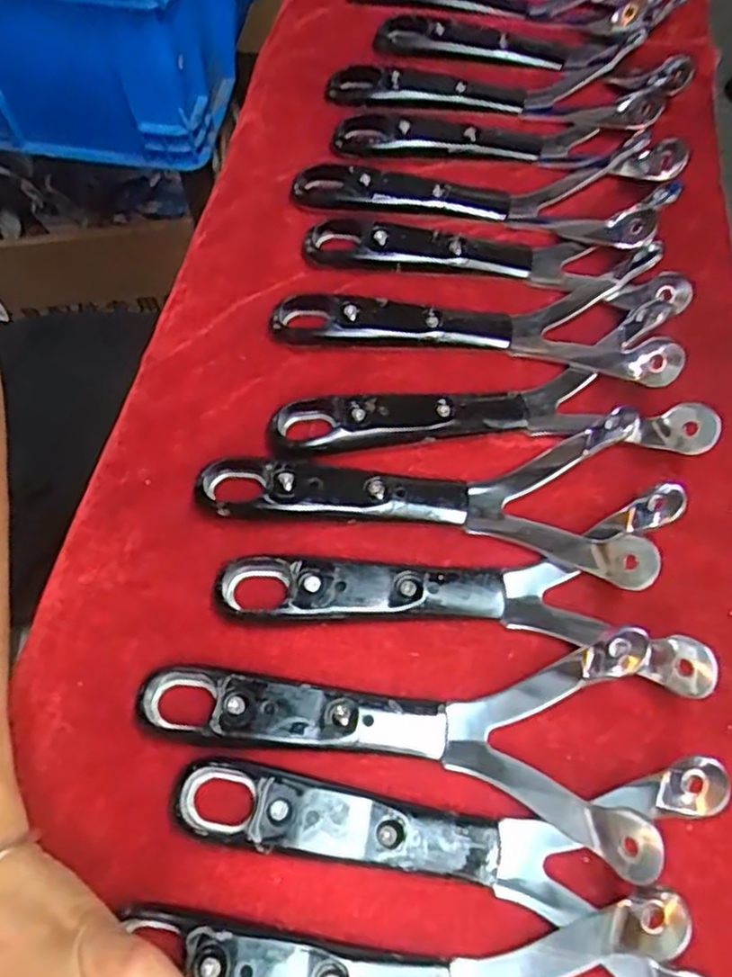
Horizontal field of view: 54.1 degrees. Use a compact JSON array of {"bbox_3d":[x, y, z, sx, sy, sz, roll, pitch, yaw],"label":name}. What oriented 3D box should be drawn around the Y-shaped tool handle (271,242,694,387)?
[{"bbox_3d":[0.052,-0.088,0.366,0.195,0.024,0.078,3,64,1],"label":"Y-shaped tool handle"}]

